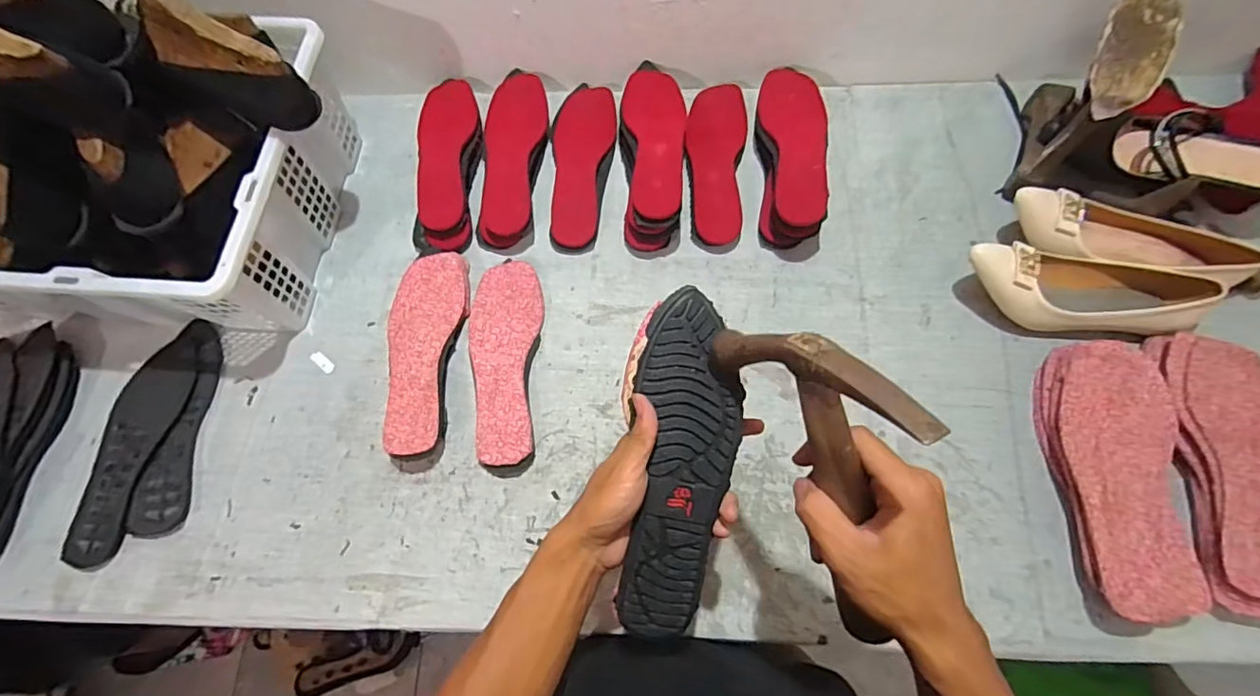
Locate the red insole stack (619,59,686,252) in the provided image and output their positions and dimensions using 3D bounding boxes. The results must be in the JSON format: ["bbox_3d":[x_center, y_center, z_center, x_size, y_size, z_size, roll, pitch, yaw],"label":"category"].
[{"bbox_3d":[0.026,-0.249,0.701,0.083,0.069,0.260,2,70,3],"label":"red insole stack"}]

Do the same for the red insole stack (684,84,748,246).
[{"bbox_3d":[0.110,-0.239,0.710,0.075,0.041,0.233,6,70,5],"label":"red insole stack"}]

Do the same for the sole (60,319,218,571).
[{"bbox_3d":[-0.560,0.096,0.630,0.078,0.011,0.279,7,70,5],"label":"sole"}]

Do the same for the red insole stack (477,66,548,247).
[{"bbox_3d":[-0.152,-0.249,0.713,0.082,0.039,0.251,1,70,3],"label":"red insole stack"}]

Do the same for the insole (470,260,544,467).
[{"bbox_3d":[-0.146,0.012,0.640,0.080,0.019,0.241,-1,70,2],"label":"insole"}]

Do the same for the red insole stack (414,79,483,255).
[{"bbox_3d":[-0.239,-0.237,0.724,0.083,0.037,0.251,-3,70,1],"label":"red insole stack"}]

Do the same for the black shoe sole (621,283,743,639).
[{"bbox_3d":[0.038,0.086,0.402,0.073,0.010,0.245,6,90,5],"label":"black shoe sole"}]

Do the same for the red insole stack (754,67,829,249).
[{"bbox_3d":[0.199,-0.240,0.687,0.079,0.067,0.239,2,70,3],"label":"red insole stack"}]

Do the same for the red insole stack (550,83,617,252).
[{"bbox_3d":[-0.066,-0.240,0.727,0.081,0.018,0.242,5,70,4],"label":"red insole stack"}]

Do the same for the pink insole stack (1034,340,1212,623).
[{"bbox_3d":[0.470,0.120,0.543,0.103,0.055,0.255,7,70,5],"label":"pink insole stack"}]

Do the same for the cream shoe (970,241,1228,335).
[{"bbox_3d":[0.485,-0.063,0.601,0.237,0.072,0.096,3,70,4],"label":"cream shoe"}]

